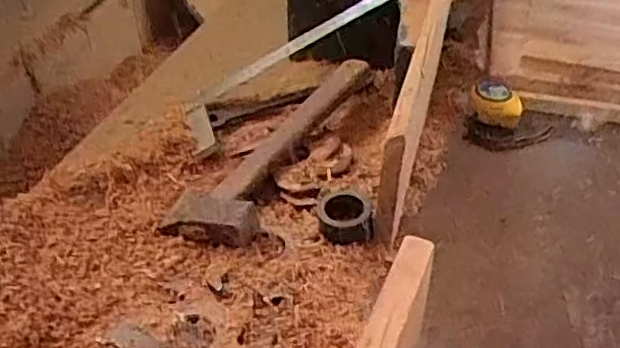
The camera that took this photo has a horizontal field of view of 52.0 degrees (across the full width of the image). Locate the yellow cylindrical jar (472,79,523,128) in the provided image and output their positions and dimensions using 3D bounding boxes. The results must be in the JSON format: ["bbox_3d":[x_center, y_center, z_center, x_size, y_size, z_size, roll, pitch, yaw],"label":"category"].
[{"bbox_3d":[0.210,-0.079,0.718,0.057,0.036,0.048,12,39,14],"label":"yellow cylindrical jar"}]

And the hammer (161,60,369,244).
[{"bbox_3d":[-0.036,-0.041,0.644,0.095,0.057,0.281,17,40,20],"label":"hammer"}]

